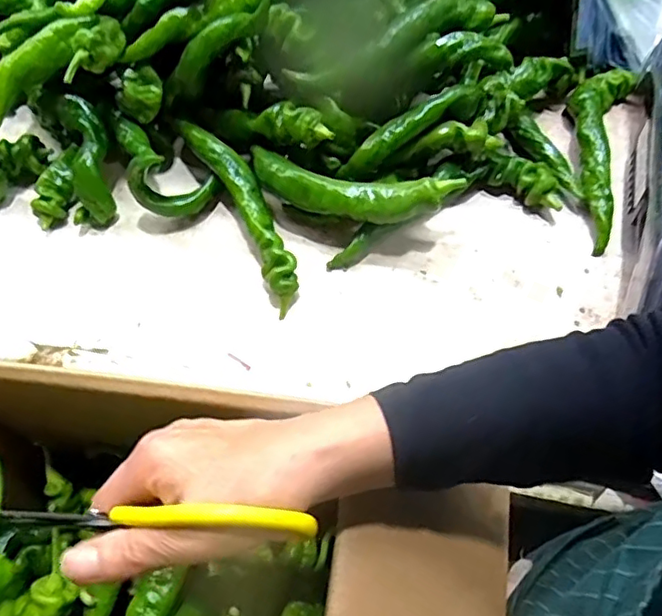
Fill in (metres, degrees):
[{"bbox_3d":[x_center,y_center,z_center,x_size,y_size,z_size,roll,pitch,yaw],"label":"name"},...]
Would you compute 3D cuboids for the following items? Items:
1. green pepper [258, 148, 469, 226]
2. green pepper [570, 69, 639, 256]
[{"bbox_3d":[0.013,-0.109,0.542,0.192,0.032,0.048,15,63,9],"label":"green pepper"},{"bbox_3d":[0.258,-0.158,0.595,0.060,0.043,0.219,16,63,10],"label":"green pepper"}]

